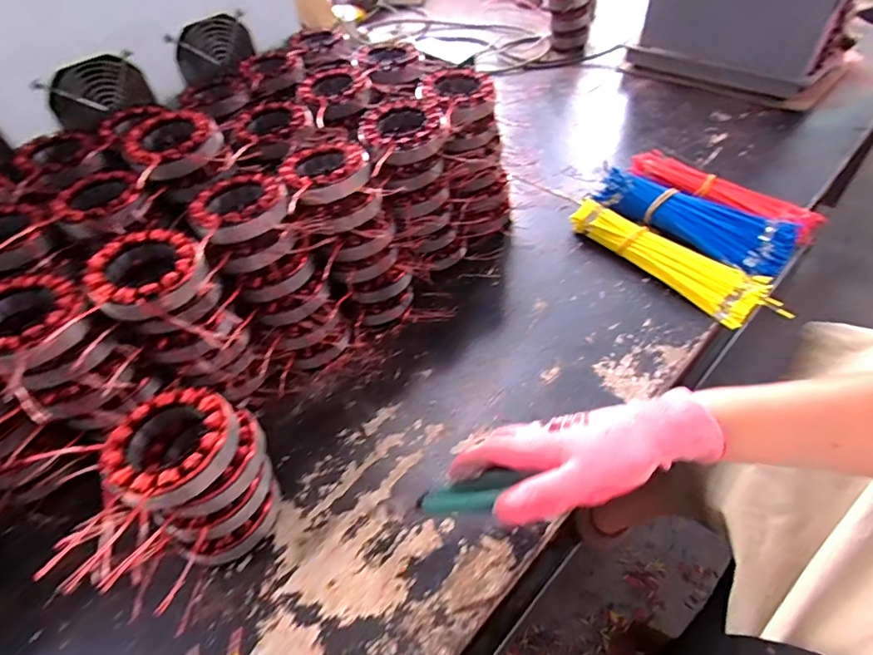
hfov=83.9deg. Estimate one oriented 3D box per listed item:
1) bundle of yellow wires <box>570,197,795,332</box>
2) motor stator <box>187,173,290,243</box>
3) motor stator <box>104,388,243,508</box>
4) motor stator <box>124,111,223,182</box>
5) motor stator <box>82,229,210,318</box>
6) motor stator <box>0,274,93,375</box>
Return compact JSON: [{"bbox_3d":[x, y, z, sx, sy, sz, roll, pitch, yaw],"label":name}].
[{"bbox_3d":[0.279,-0.085,0.586,0.070,0.034,0.271,-33,53,-22],"label":"bundle of yellow wires"},{"bbox_3d":[-0.180,-0.111,0.447,0.087,0.021,0.085,-16,49,-9],"label":"motor stator"},{"bbox_3d":[-0.191,0.086,0.357,0.086,0.031,0.082,-37,55,-25],"label":"motor stator"},{"bbox_3d":[-0.259,-0.184,0.484,0.087,0.027,0.084,-25,51,-17],"label":"motor stator"},{"bbox_3d":[-0.236,-0.047,0.401,0.085,0.024,0.087,-29,52,-19],"label":"motor stator"},{"bbox_3d":[-0.310,-0.001,0.363,0.086,0.031,0.083,11,50,15],"label":"motor stator"}]

